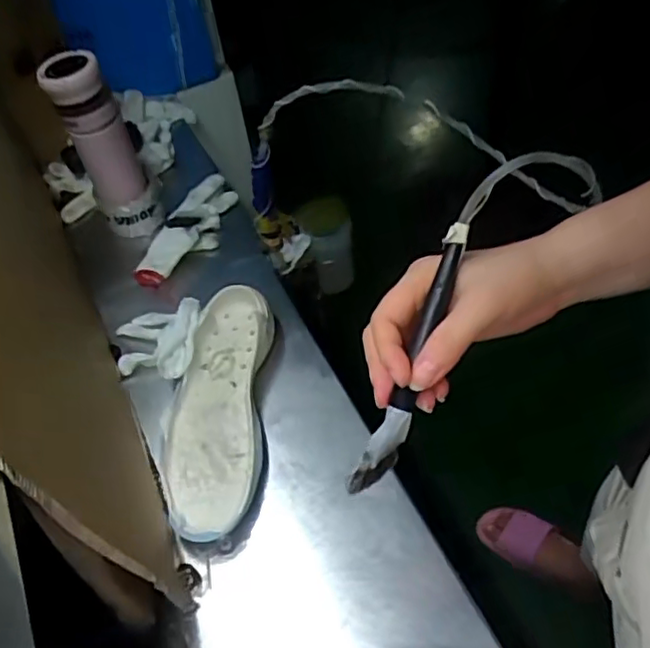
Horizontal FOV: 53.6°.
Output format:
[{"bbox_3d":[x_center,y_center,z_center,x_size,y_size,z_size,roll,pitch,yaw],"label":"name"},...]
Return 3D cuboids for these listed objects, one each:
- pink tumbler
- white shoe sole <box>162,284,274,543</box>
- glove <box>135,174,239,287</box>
[{"bbox_3d":[-0.263,-0.214,0.782,0.077,0.221,0.065,-21,51,-7],"label":"pink tumbler"},{"bbox_3d":[-0.109,0.081,0.666,0.102,0.044,0.266,-3,51,7],"label":"white shoe sole"},{"bbox_3d":[-0.177,-0.124,0.833,0.070,0.030,0.189,23,58,28],"label":"glove"}]

